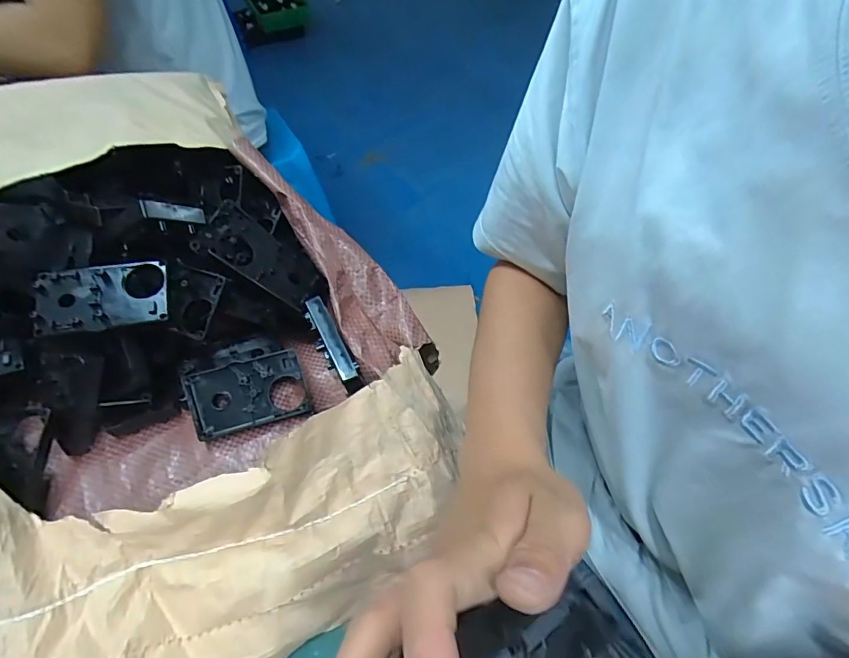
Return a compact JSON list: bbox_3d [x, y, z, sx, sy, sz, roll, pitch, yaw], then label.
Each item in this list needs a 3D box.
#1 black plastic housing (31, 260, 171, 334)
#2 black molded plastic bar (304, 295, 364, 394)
[{"bbox_3d":[-0.270,-0.027,0.388,0.100,0.008,0.058,-10,69,-9],"label":"black plastic housing"},{"bbox_3d":[-0.086,0.013,0.425,0.024,0.020,0.102,-27,58,-15],"label":"black molded plastic bar"}]

